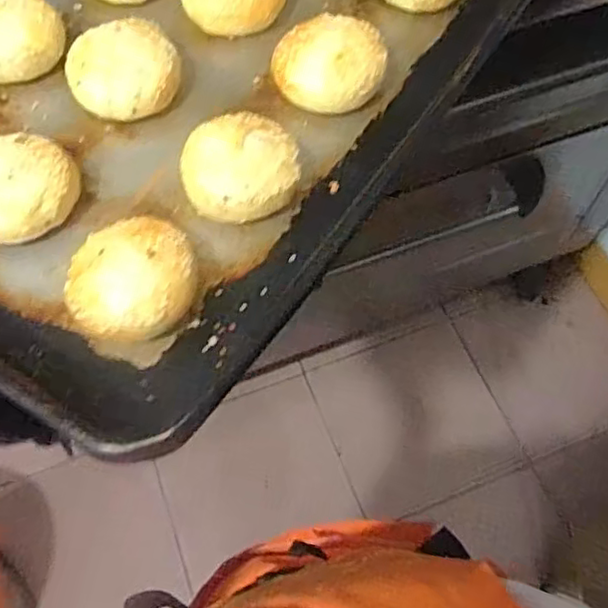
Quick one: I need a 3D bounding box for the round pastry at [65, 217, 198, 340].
[{"bbox_3d":[-0.078,-0.009,0.306,0.058,0.031,0.052,-41,69,-19],"label":"round pastry"}]

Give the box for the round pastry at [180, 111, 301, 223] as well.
[{"bbox_3d":[-0.033,-0.068,0.335,0.057,0.035,0.053,0,62,0],"label":"round pastry"}]

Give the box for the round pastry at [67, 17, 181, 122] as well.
[{"bbox_3d":[-0.101,-0.132,0.368,0.059,0.032,0.056,0,62,0],"label":"round pastry"}]

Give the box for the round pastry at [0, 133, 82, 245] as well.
[{"bbox_3d":[-0.147,-0.057,0.331,0.060,0.030,0.052,-41,69,-19],"label":"round pastry"}]

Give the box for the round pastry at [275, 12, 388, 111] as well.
[{"bbox_3d":[0.014,-0.137,0.370,0.060,0.027,0.061,0,62,0],"label":"round pastry"}]

